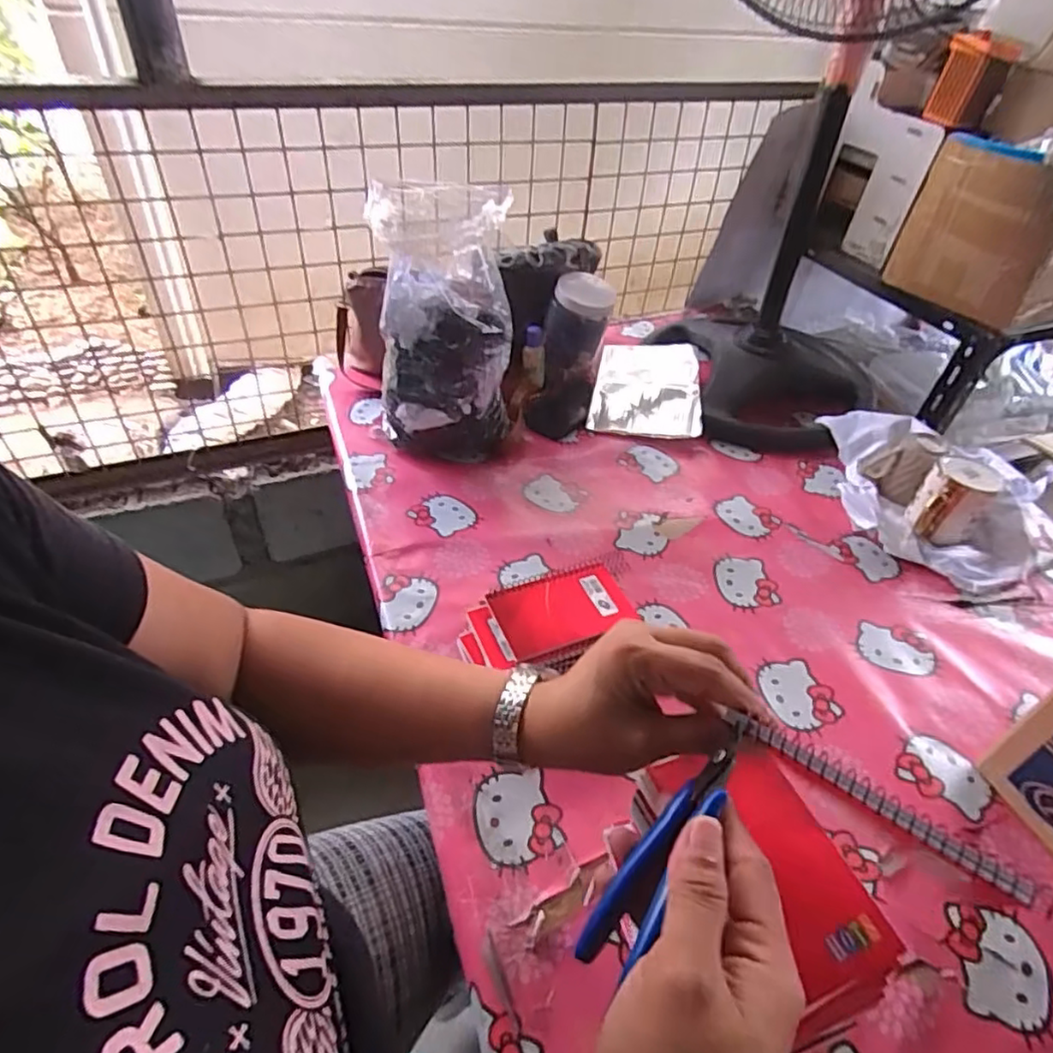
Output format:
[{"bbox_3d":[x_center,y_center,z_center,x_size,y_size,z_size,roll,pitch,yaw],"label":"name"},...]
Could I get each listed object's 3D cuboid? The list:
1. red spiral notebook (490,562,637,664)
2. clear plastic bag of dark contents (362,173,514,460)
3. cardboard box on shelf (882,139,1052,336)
[{"bbox_3d":[0.035,0.080,0.624,0.130,0.006,0.074,-15,62,-19],"label":"red spiral notebook"},{"bbox_3d":[-0.109,-0.255,0.845,0.166,0.324,0.137,-4,43,-8],"label":"clear plastic bag of dark contents"},{"bbox_3d":[0.819,-0.479,1.009,0.374,0.207,0.244,-19,47,-22],"label":"cardboard box on shelf"}]

